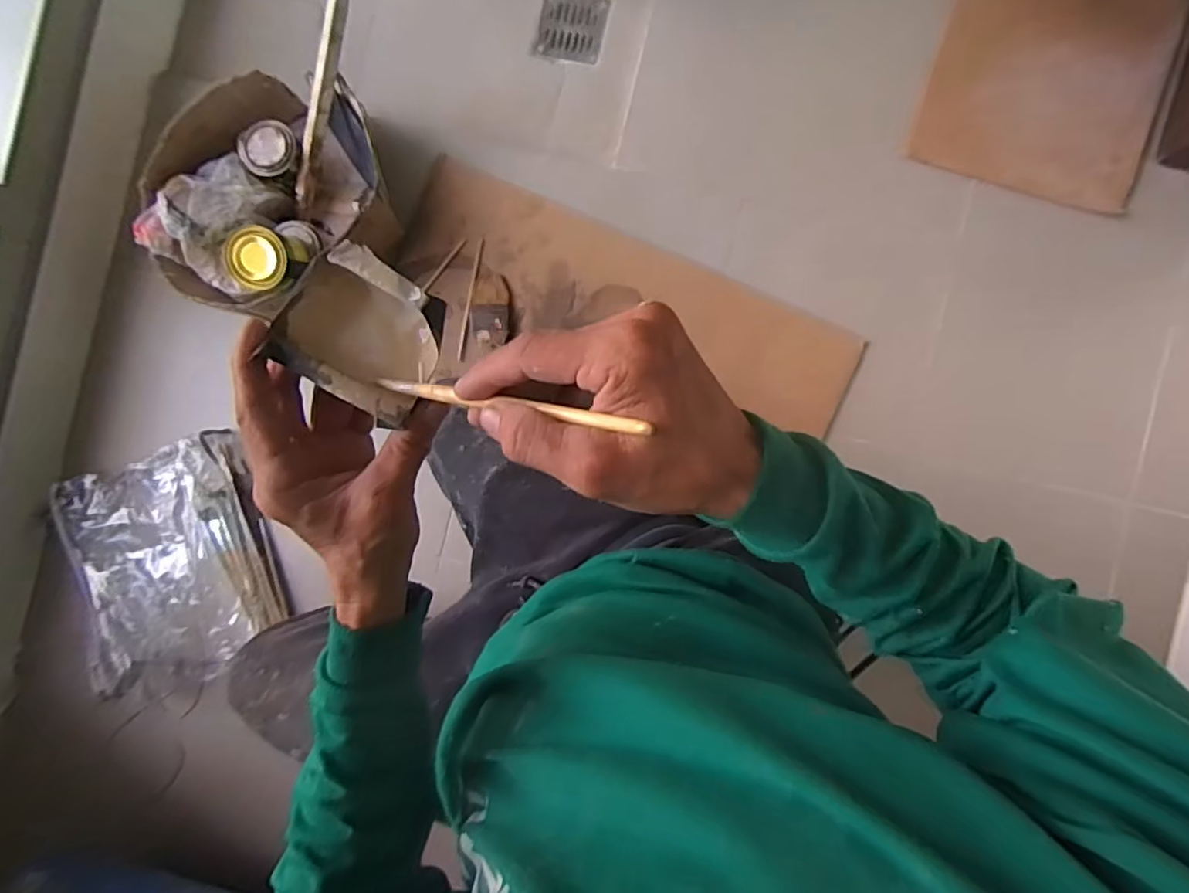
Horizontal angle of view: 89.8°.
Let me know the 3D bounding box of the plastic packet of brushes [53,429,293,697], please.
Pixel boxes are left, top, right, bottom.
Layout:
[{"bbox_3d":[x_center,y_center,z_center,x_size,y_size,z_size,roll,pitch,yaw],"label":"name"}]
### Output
[{"bbox_3d":[-0.579,0.164,0.822,0.257,0.060,0.315,-20,88,2],"label":"plastic packet of brushes"}]

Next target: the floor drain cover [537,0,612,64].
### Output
[{"bbox_3d":[-0.032,-0.620,0.883,0.096,0.008,0.103,10,89,3],"label":"floor drain cover"}]

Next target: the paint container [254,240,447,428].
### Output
[{"bbox_3d":[-0.119,-0.059,0.313,0.078,0.041,0.068,29,90,3],"label":"paint container"}]

